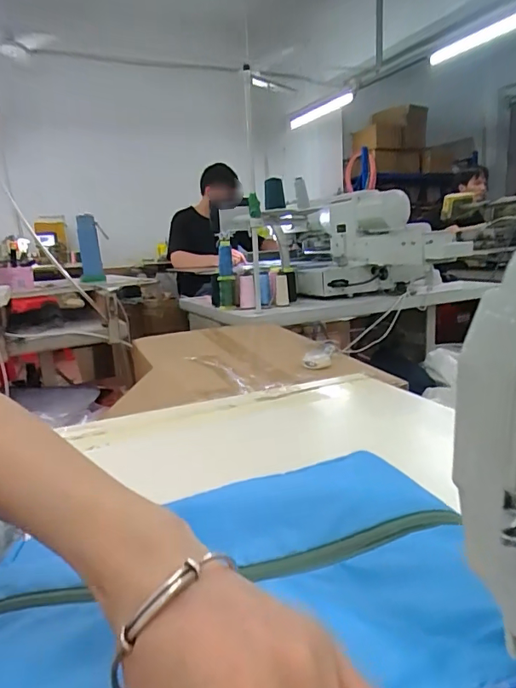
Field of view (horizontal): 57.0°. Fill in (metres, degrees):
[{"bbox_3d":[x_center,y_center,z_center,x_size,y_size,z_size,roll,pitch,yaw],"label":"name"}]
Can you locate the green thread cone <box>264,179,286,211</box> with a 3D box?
[{"bbox_3d":[0.051,-0.464,1.472,0.061,0.092,0.076,-3,14,3],"label":"green thread cone"}]

